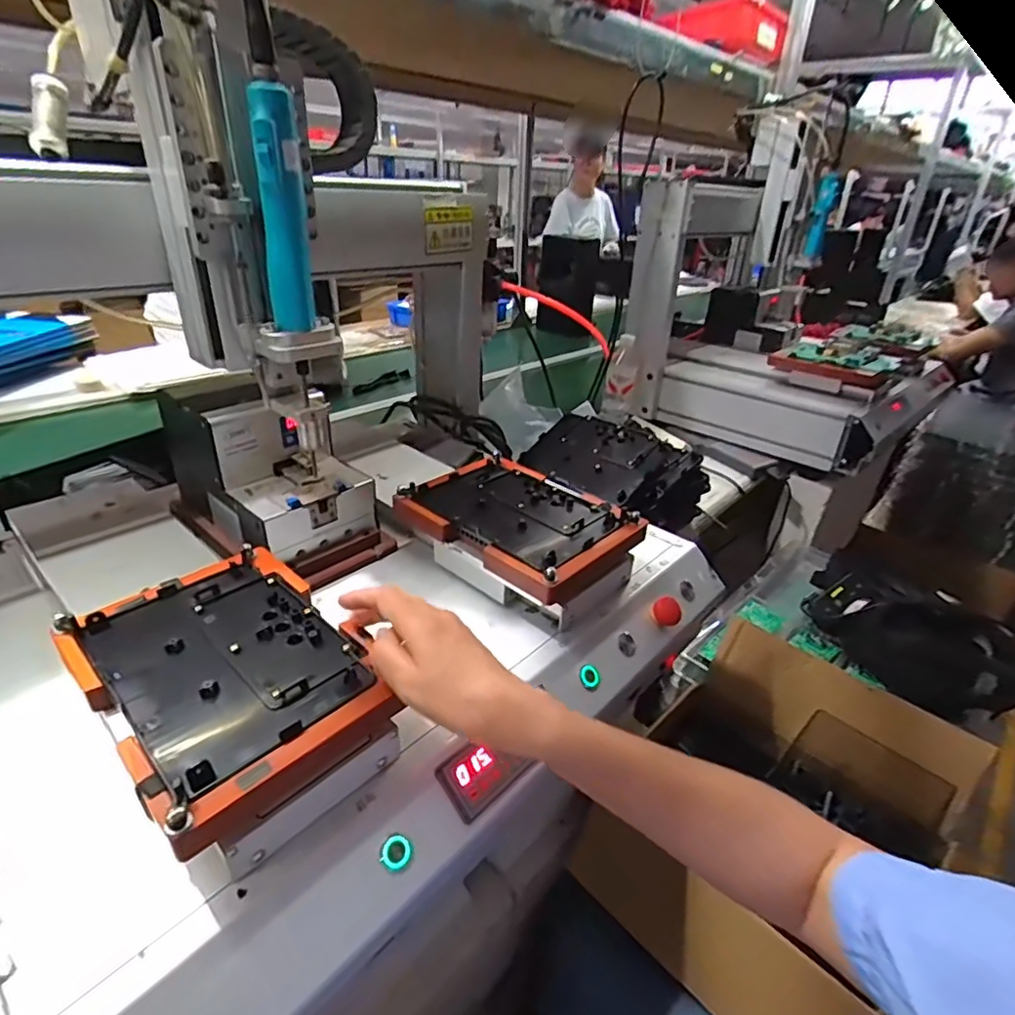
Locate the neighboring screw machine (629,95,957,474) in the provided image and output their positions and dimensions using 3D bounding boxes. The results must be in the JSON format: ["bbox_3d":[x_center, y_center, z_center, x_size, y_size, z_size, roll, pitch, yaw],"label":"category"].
[{"bbox_3d":[0.629,-0.460,1.264,0.559,0.547,0.565,-23,39,-39],"label":"neighboring screw machine"}]

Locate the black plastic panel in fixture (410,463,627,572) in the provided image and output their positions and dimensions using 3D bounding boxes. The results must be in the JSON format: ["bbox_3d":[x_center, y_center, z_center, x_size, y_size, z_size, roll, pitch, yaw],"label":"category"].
[{"bbox_3d":[0.011,0.000,0.607,0.187,0.015,0.137,27,37,35],"label":"black plastic panel in fixture"}]

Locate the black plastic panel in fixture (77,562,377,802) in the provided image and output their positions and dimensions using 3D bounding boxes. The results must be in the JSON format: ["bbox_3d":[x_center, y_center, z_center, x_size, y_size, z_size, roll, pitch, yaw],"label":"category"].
[{"bbox_3d":[-0.194,0.101,0.403,0.186,0.009,0.131,27,37,36],"label":"black plastic panel in fixture"}]

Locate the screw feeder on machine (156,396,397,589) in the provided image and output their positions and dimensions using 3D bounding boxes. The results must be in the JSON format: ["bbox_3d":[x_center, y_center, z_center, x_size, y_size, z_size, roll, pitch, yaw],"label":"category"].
[{"bbox_3d":[-0.249,-0.035,0.608,0.219,0.164,0.140,23,35,30],"label":"screw feeder on machine"}]

